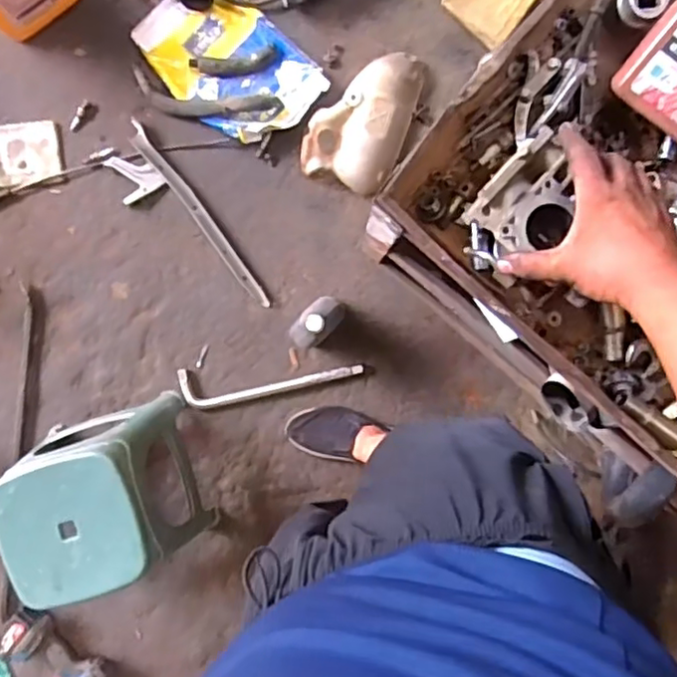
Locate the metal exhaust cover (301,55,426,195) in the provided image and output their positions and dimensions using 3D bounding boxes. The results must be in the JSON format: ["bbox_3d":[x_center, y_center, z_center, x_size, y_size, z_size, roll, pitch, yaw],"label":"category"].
[{"bbox_3d":[0.052,-0.450,1.332,0.186,0.070,0.282,21,93,-1],"label":"metal exhaust cover"}]

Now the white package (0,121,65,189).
[{"bbox_3d":[-0.714,-0.387,1.382,0.244,0.020,0.127,-10,94,0],"label":"white package"}]

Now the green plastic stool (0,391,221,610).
[{"bbox_3d":[-0.442,0.308,1.260,0.282,0.342,0.296,-15,93,1],"label":"green plastic stool"}]

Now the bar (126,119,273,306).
[{"bbox_3d":[-0.295,-0.261,1.387,0.037,0.016,0.468,-37,93,2],"label":"bar"}]

